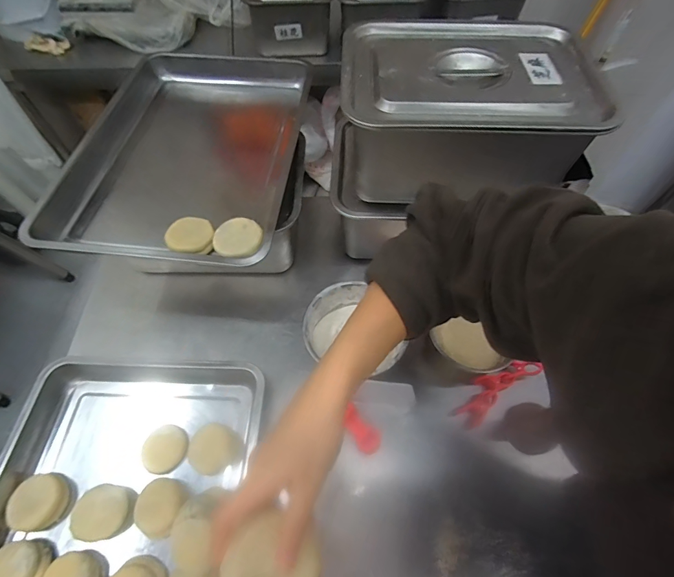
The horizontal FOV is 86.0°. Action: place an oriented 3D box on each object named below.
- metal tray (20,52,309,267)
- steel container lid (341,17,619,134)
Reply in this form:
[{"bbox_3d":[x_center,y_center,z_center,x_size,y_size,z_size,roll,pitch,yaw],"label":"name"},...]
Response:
[{"bbox_3d":[-0.247,-0.227,0.611,0.345,0.070,0.475,3,59,2],"label":"metal tray"},{"bbox_3d":[0.181,-0.299,0.497,0.340,0.018,0.260,1,59,1],"label":"steel container lid"}]

